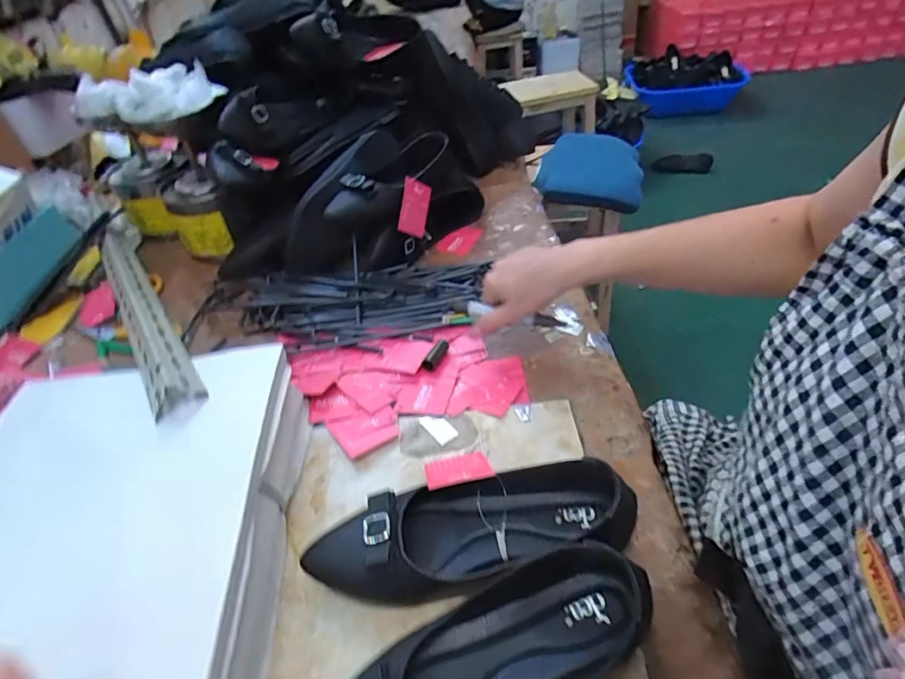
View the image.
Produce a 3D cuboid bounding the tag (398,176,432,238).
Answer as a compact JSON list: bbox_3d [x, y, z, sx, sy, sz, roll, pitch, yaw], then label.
[{"bbox_3d":[-0.052,-0.185,0.708,0.007,0.075,0.052,16,10,42],"label":"tag"}]

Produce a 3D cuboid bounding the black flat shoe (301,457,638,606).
[{"bbox_3d":[0.013,0.143,0.383,0.238,0.067,0.077,-9,42,-2],"label":"black flat shoe"}]

